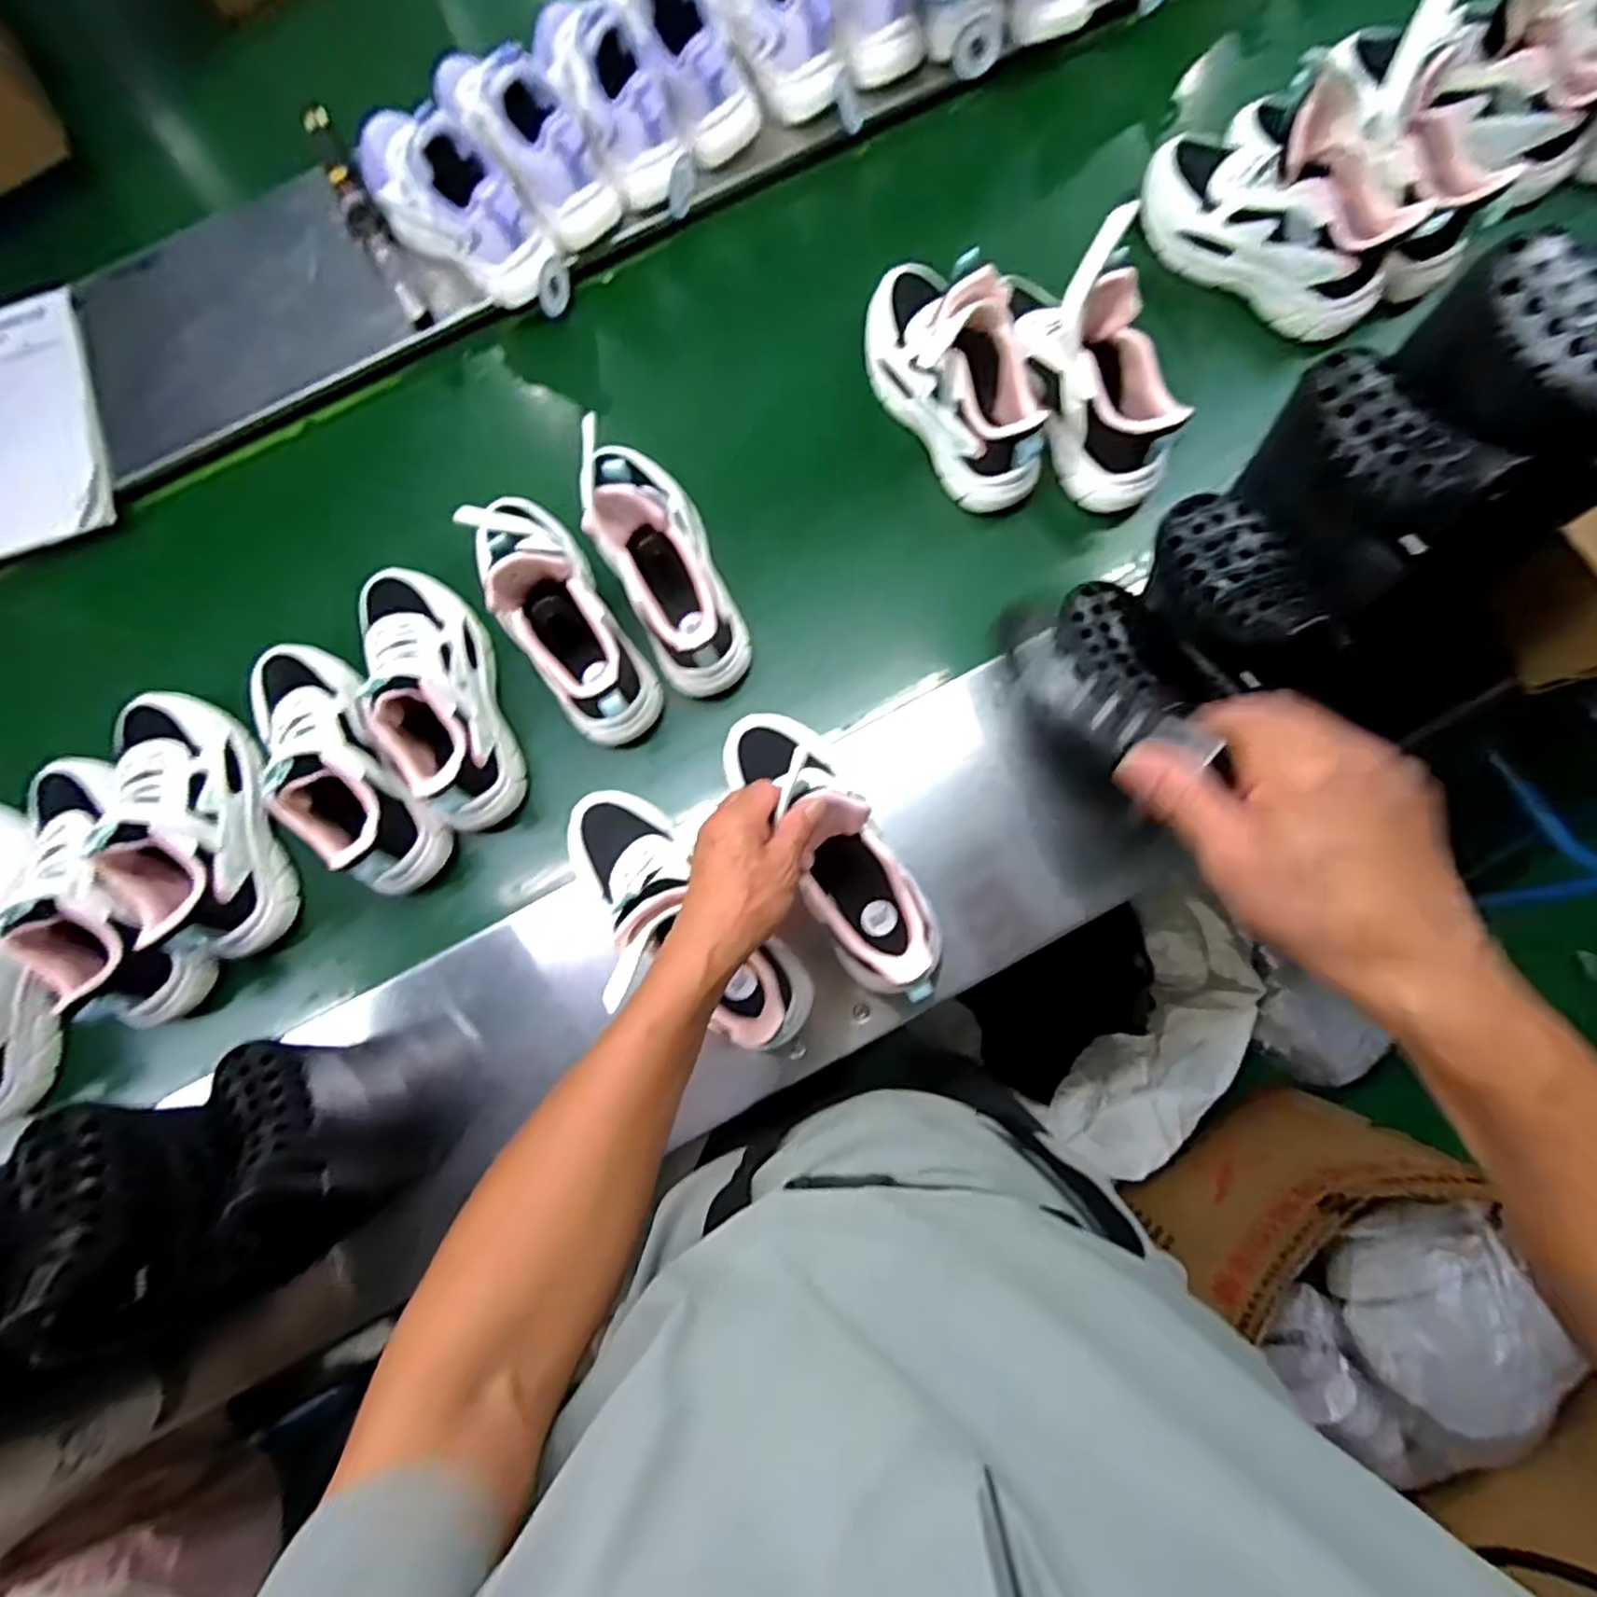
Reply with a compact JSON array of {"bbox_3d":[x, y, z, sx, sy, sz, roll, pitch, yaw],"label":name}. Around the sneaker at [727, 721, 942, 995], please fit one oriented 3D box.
[{"bbox_3d":[0.023,0.031,0.534,0.078,0.141,0.248,-30,75,0],"label":"sneaker"}]

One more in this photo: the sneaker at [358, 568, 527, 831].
[{"bbox_3d":[-0.327,-0.094,0.625,0.092,0.101,0.242,-18,82,2],"label":"sneaker"}]

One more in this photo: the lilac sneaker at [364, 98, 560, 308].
[{"bbox_3d":[-0.337,-0.574,0.680,0.209,0.111,0.088,33,87,7],"label":"lilac sneaker"}]

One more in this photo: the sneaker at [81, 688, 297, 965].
[{"bbox_3d":[-0.535,0.020,0.618,0.090,0.102,0.240,-23,82,1],"label":"sneaker"}]

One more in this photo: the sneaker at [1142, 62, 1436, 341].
[{"bbox_3d":[0.448,-0.550,0.669,0.254,0.123,0.086,38,87,8],"label":"sneaker"}]

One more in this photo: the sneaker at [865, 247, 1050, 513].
[{"bbox_3d":[0.141,-0.389,0.652,0.086,0.144,0.235,-32,82,0],"label":"sneaker"}]

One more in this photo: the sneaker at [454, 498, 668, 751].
[{"bbox_3d":[-0.208,-0.172,0.616,0.077,0.123,0.245,-26,82,1],"label":"sneaker"}]

